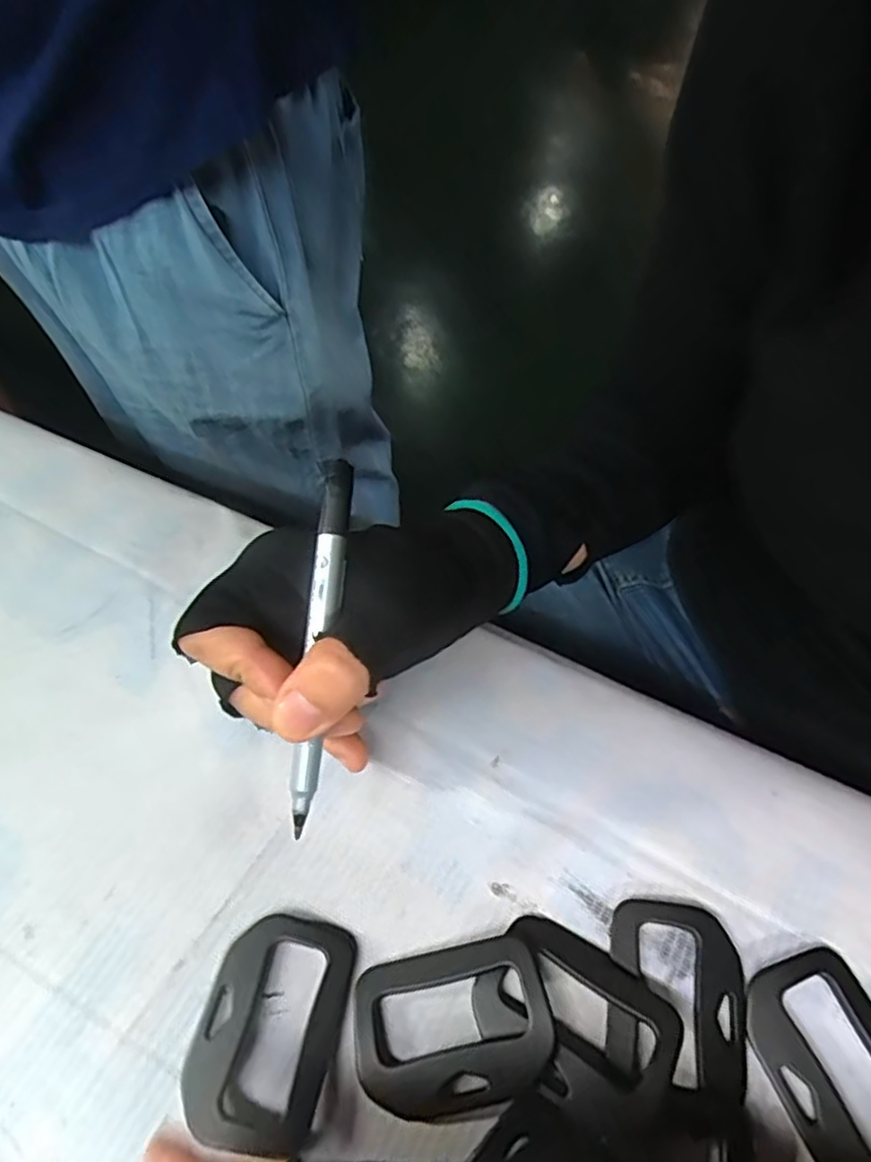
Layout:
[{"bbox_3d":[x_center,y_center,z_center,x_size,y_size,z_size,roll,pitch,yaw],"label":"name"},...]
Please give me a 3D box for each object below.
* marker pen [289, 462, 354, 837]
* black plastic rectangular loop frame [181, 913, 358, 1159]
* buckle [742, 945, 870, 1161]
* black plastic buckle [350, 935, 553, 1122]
[{"bbox_3d":[-0.038,0.019,0.224,0.009,0.008,0.122,4,81,4],"label":"marker pen"},{"bbox_3d":[-0.053,0.138,0.213,0.044,0.008,0.061,10,57,8],"label":"black plastic rectangular loop frame"},{"bbox_3d":[0.123,0.147,0.205,0.043,0.005,0.061,-21,58,-13],"label":"buckle"},{"bbox_3d":[0.004,0.138,0.211,0.059,0.011,0.042,-9,56,-5],"label":"black plastic buckle"}]

